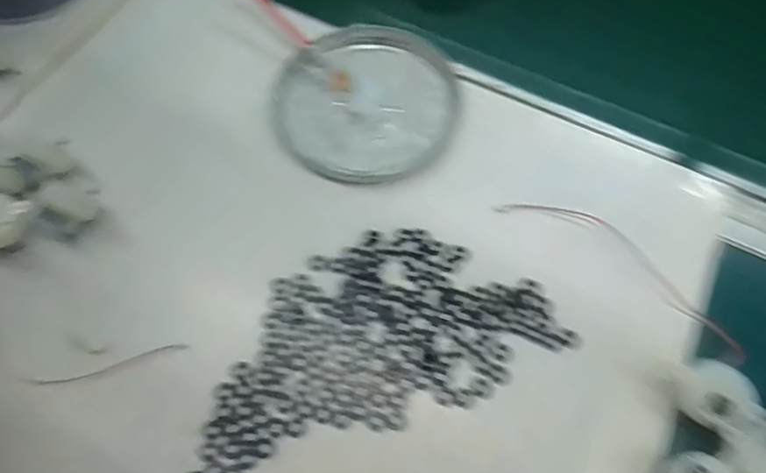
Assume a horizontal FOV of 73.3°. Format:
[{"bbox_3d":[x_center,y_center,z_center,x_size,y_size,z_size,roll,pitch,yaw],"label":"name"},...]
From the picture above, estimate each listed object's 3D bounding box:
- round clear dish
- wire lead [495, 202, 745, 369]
[{"bbox_3d":[-0.012,-0.100,0.374,0.126,0.027,0.132,0,65,0],"label":"round clear dish"},{"bbox_3d":[0.147,0.017,0.318,0.158,0.005,0.037,38,70,16],"label":"wire lead"}]

